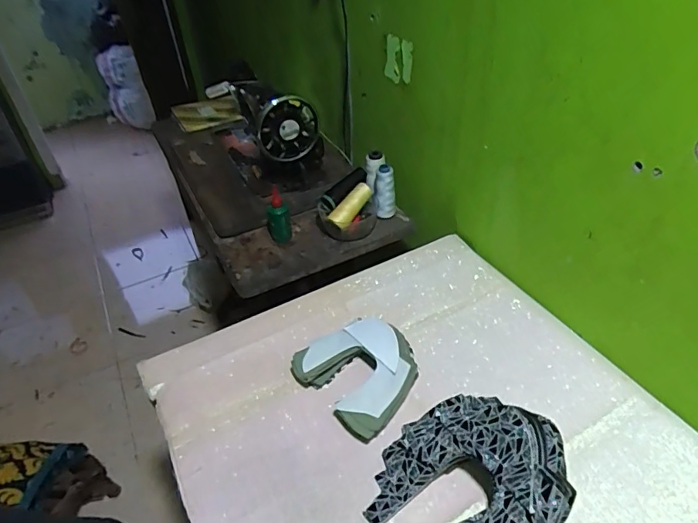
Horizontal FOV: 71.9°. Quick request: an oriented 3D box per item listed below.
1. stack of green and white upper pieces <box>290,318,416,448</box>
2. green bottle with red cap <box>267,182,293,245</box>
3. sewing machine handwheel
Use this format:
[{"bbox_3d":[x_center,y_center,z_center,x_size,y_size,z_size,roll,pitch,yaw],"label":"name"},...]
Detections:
[{"bbox_3d":[0.009,0.152,0.701,0.168,0.055,0.155,24,48,30],"label":"stack of green and white upper pieces"},{"bbox_3d":[-0.144,-0.091,0.970,0.047,0.104,0.046,-12,40,-8],"label":"green bottle with red cap"},{"bbox_3d":[-0.126,-0.282,1.010,0.136,0.131,0.056,-21,43,-20],"label":"sewing machine handwheel"}]

